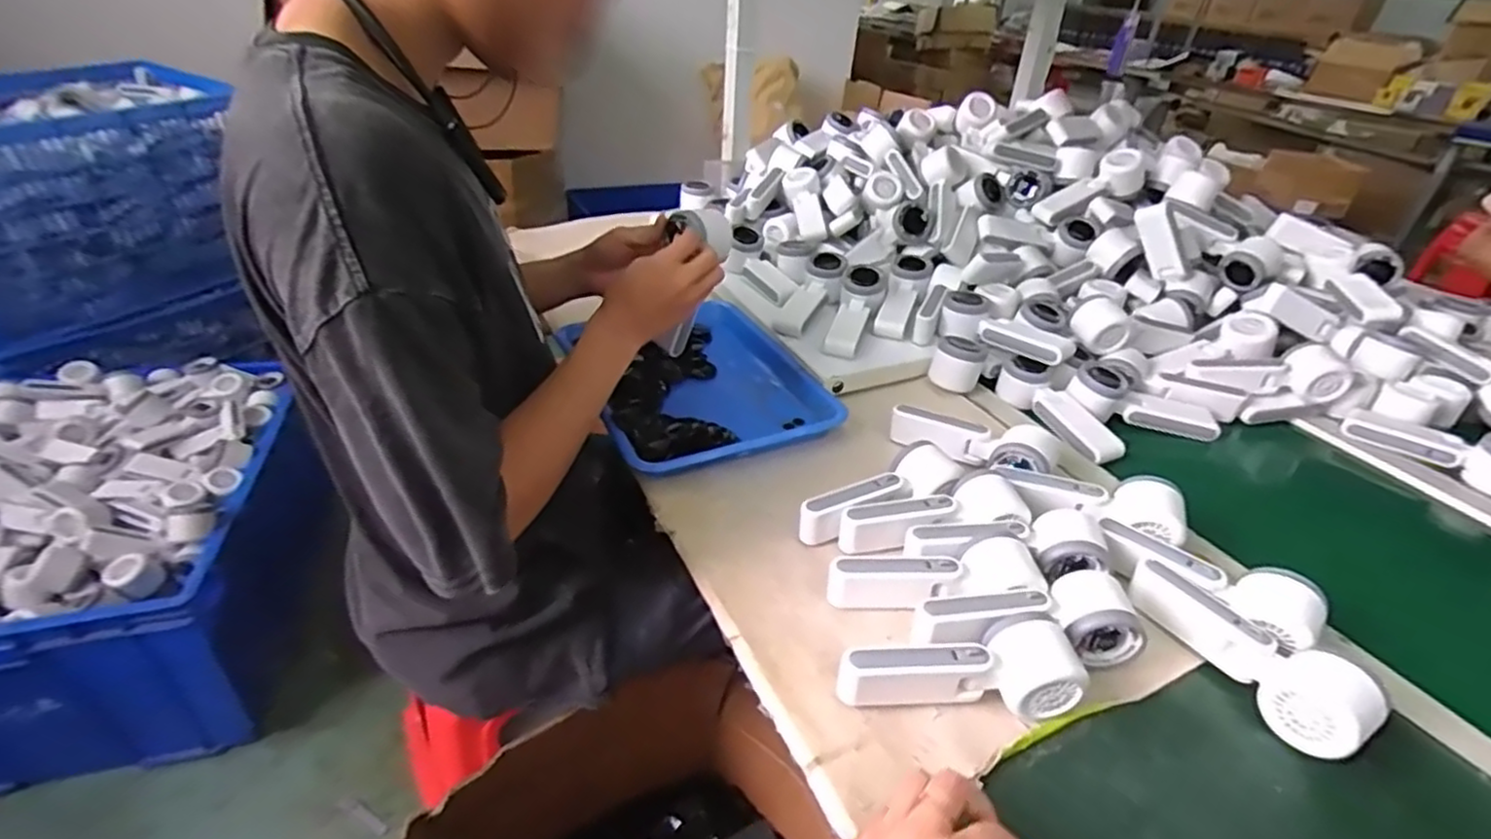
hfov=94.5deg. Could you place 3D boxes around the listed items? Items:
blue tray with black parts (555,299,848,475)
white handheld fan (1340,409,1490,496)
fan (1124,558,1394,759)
[{"bbox_3d":[-0.060,-0.048,0.829,0.252,0.037,0.327,-12,37,-23],"label":"blue tray with black parts"},{"bbox_3d":[0.765,0.027,0.755,0.052,0.050,0.167,-21,41,-33],"label":"white handheld fan"},{"bbox_3d":[0.373,0.171,0.517,0.053,0.050,0.164,-11,37,-21],"label":"fan"}]

